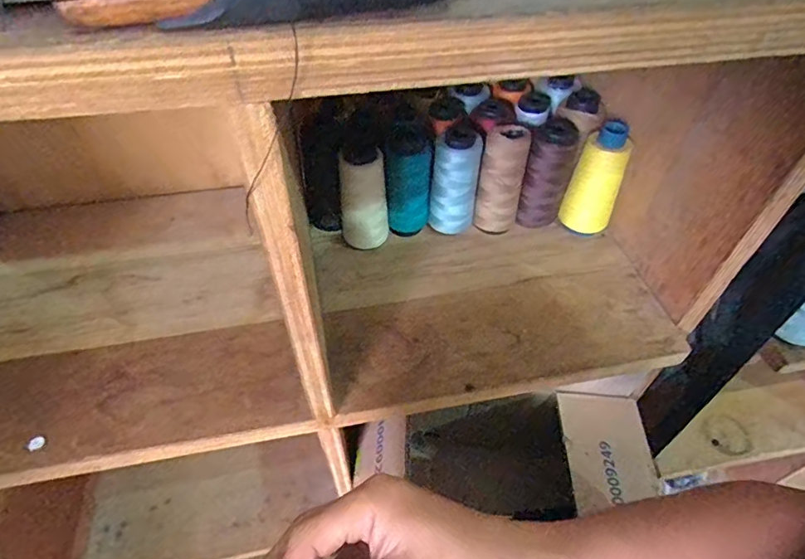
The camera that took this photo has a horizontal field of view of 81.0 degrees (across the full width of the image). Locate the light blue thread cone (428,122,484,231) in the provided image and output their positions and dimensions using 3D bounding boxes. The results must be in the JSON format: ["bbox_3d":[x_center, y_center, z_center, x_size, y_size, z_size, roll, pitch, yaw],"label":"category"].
[{"bbox_3d":[0.053,-0.097,0.483,0.045,0.118,0.039,8,49,5],"label":"light blue thread cone"}]

